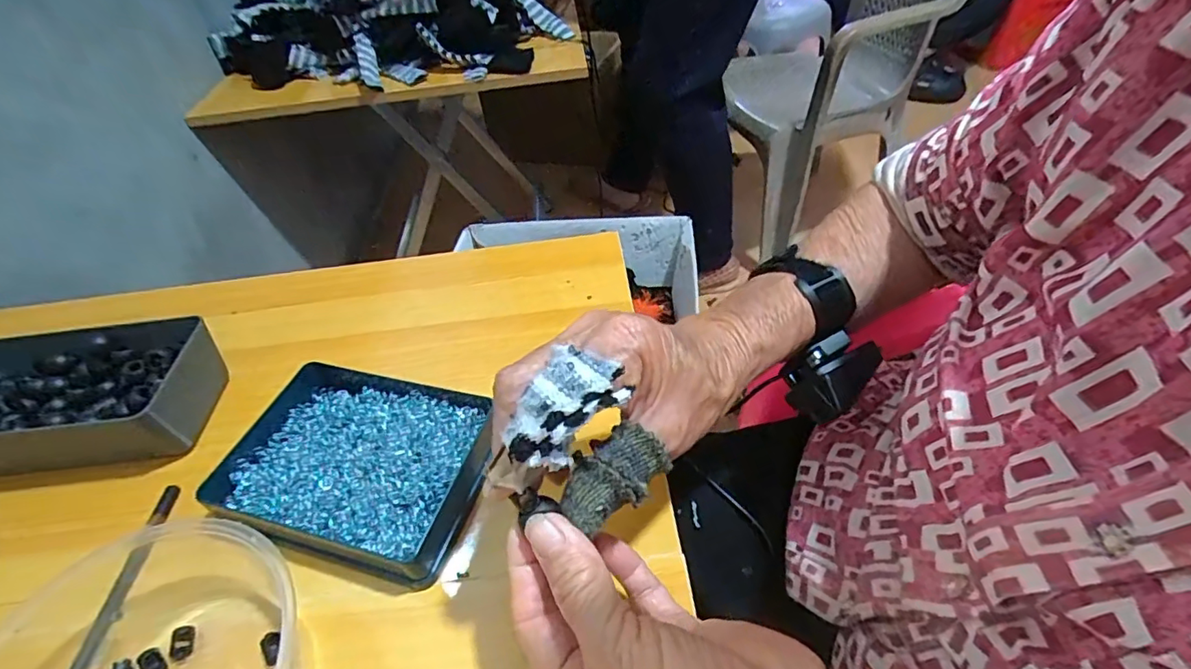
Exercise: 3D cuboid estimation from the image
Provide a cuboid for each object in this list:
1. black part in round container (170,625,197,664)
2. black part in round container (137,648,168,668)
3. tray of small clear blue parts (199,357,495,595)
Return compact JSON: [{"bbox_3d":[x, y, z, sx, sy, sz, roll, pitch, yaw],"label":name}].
[{"bbox_3d":[-0.212,0.157,0.277,0.010,0.006,0.015,-13,46,-6],"label":"black part in round container"},{"bbox_3d":[-0.221,0.164,0.271,0.009,0.007,0.014,-37,53,-26],"label":"black part in round container"},{"bbox_3d":[-0.143,0.079,0.332,0.150,0.029,0.111,11,49,17],"label":"tray of small clear blue parts"}]

